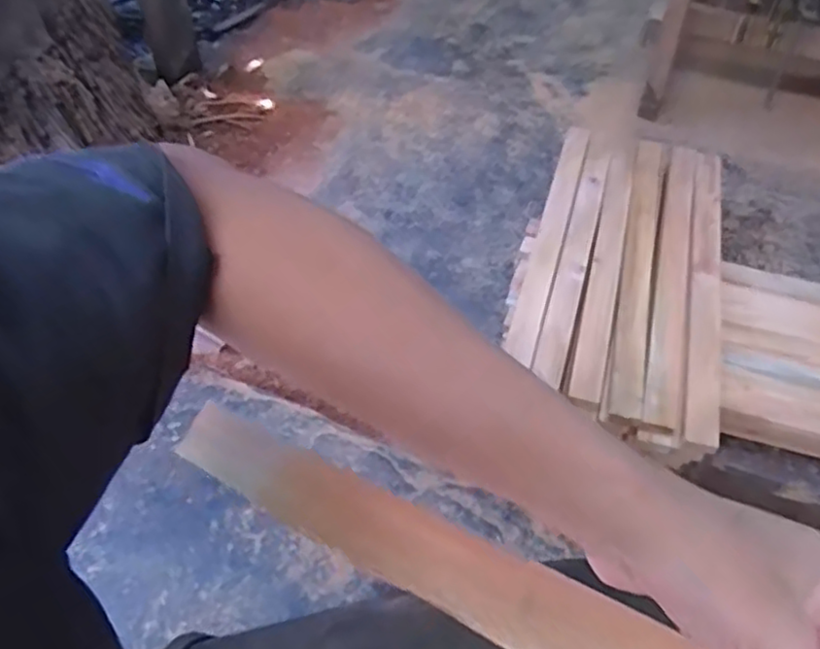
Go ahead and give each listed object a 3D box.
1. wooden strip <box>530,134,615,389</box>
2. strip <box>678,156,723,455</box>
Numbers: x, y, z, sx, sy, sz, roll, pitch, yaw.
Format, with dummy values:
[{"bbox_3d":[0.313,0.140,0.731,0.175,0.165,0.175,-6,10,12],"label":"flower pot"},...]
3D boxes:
[{"bbox_3d":[0.268,-0.132,1.070,0.041,0.024,0.571,14,48,12],"label":"wooden strip"},{"bbox_3d":[0.446,-0.068,1.015,0.050,0.037,0.635,14,48,12],"label":"strip"}]

